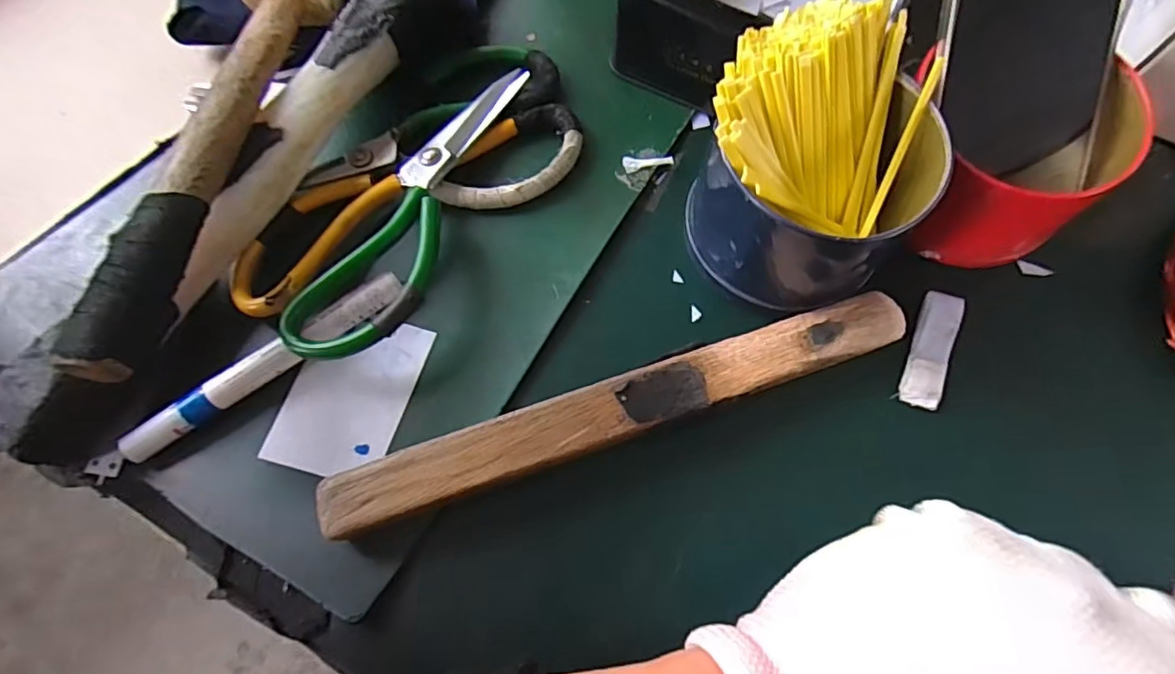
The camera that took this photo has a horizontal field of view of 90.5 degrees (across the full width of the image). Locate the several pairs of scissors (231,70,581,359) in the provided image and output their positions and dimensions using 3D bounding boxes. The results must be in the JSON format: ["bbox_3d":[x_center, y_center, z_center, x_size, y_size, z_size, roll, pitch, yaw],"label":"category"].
[{"bbox_3d":[-0.094,-0.075,0.307,0.104,0.029,0.188,38,77,13],"label":"several pairs of scissors"}]

